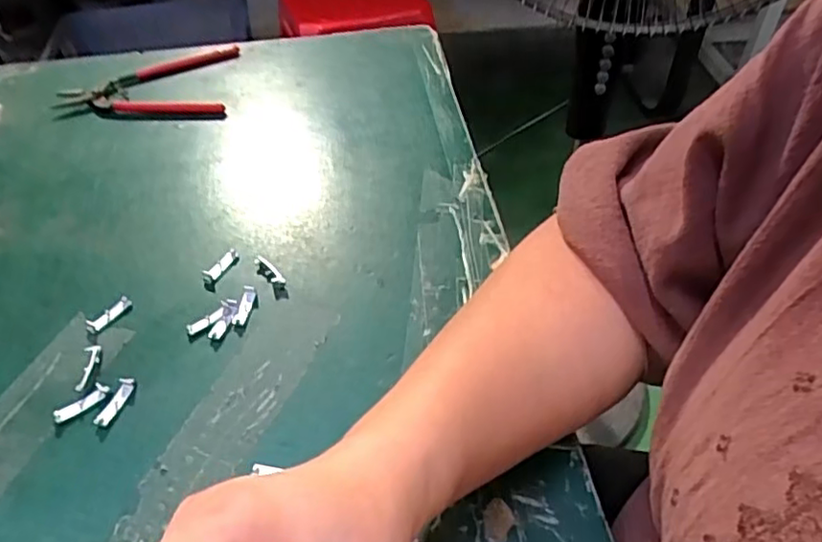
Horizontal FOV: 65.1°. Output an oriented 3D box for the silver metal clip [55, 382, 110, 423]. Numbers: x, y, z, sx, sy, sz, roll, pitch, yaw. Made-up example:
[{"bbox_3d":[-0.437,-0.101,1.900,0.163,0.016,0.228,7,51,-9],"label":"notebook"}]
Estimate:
[{"bbox_3d":[-0.176,0.071,0.344,0.029,0.005,0.010,-36,54,-28],"label":"silver metal clip"}]

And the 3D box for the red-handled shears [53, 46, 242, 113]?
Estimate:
[{"bbox_3d":[-0.236,-0.167,0.580,0.146,0.013,0.103,-5,45,-2],"label":"red-handled shears"}]

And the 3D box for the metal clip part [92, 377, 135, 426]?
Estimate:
[{"bbox_3d":[-0.158,0.070,0.345,0.008,0.005,0.030,11,47,13],"label":"metal clip part"}]

